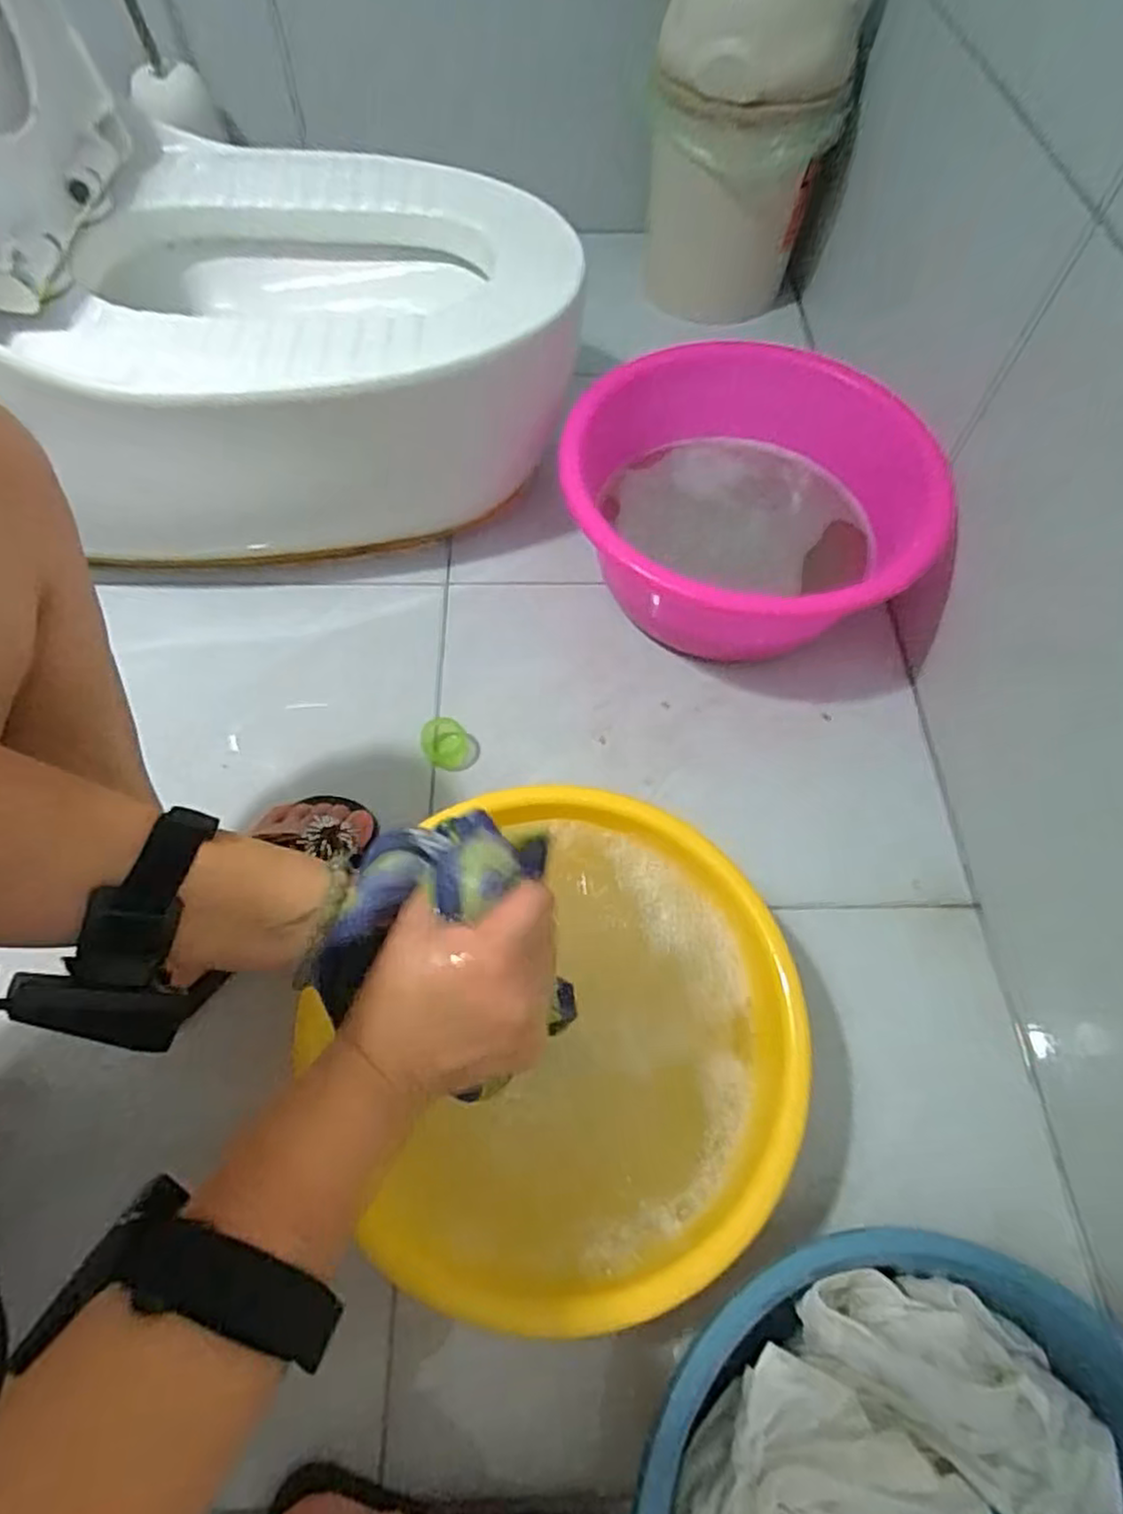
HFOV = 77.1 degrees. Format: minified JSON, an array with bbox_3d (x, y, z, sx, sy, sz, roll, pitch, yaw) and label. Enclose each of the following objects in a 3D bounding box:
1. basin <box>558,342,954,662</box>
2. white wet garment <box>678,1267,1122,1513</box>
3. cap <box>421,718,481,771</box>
[{"bbox_3d":[0.187,-0.260,0.759,0.329,0.150,0.352,3,61,1],"label":"basin"},{"bbox_3d":[0.184,0.450,0.426,0.170,0.119,0.261,41,68,19],"label":"white wet garment"},{"bbox_3d":[-0.117,-0.009,0.736,0.058,0.038,0.048,0,61,-1],"label":"cap"}]

